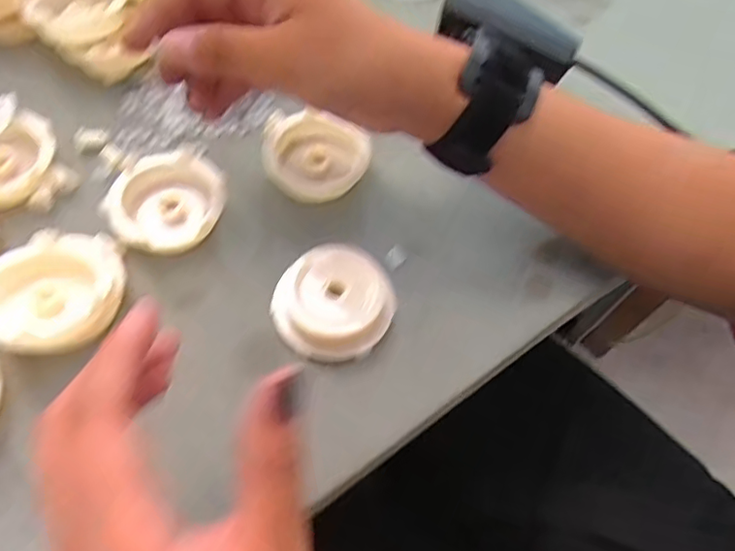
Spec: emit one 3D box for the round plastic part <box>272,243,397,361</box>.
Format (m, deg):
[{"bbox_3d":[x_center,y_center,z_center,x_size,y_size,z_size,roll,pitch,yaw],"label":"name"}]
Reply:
[{"bbox_3d":[-0.016,0.013,0.285,0.058,0.027,0.050,-3,57,-5],"label":"round plastic part"}]

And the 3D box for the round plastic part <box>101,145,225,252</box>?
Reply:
[{"bbox_3d":[-0.106,-0.039,0.311,0.061,0.016,0.061,1,57,-2],"label":"round plastic part"}]

